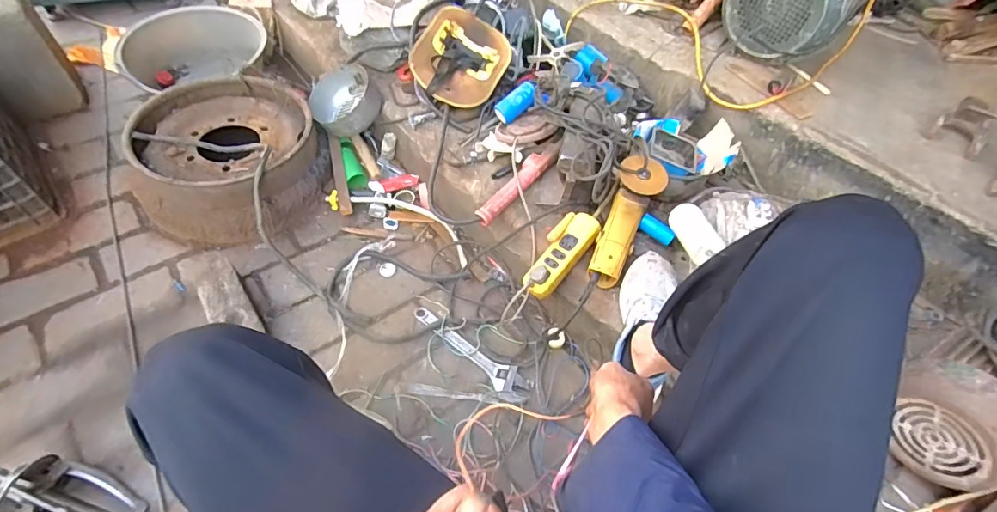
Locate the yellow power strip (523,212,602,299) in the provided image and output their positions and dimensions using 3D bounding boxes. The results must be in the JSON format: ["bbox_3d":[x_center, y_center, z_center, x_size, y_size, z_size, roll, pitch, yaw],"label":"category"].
[{"bbox_3d":[0.121,-0.006,0.961,0.077,0.028,0.189,33,77,19],"label":"yellow power strip"}]

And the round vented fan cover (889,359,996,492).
[{"bbox_3d":[0.623,0.234,0.674,0.081,0.148,0.158,-13,54,-16],"label":"round vented fan cover"}]

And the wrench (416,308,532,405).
[{"bbox_3d":[-0.056,0.189,0.988,0.291,0.014,0.060,37,56,22],"label":"wrench"}]

